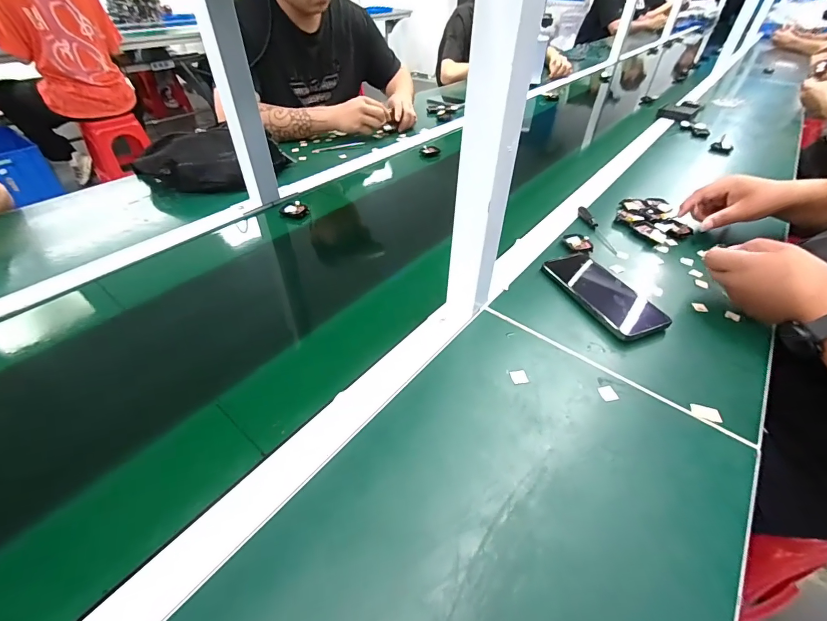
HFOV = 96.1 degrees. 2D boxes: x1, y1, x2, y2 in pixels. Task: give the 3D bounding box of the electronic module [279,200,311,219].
[{"bbox_3d":[-0.215,-0.181,0.666,0.049,0.012,0.048,-19,47,-21],"label":"electronic module"}]

